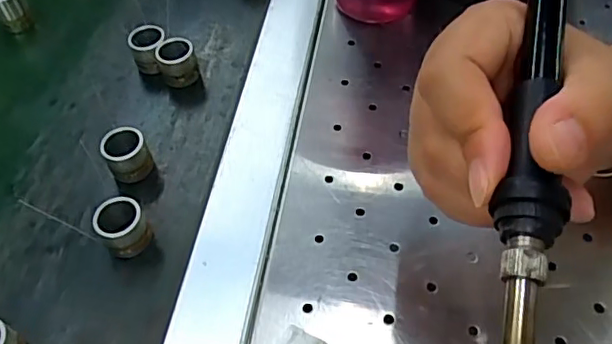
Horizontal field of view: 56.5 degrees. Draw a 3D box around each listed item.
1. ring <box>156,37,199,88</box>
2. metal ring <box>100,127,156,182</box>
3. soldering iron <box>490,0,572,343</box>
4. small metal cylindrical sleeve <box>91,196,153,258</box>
[{"bbox_3d":[-0.085,-0.071,0.377,0.025,0.026,0.023,-2,53,3],"label":"ring"},{"bbox_3d":[-0.103,-0.008,0.331,0.024,0.027,0.026,-2,53,3],"label":"metal ring"},{"bbox_3d":[0.068,0.000,0.172,0.015,0.014,0.158,10,64,12],"label":"soldering iron"},{"bbox_3d":[-0.097,0.030,0.302,0.024,0.029,0.023,-2,53,3],"label":"small metal cylindrical sleeve"}]

